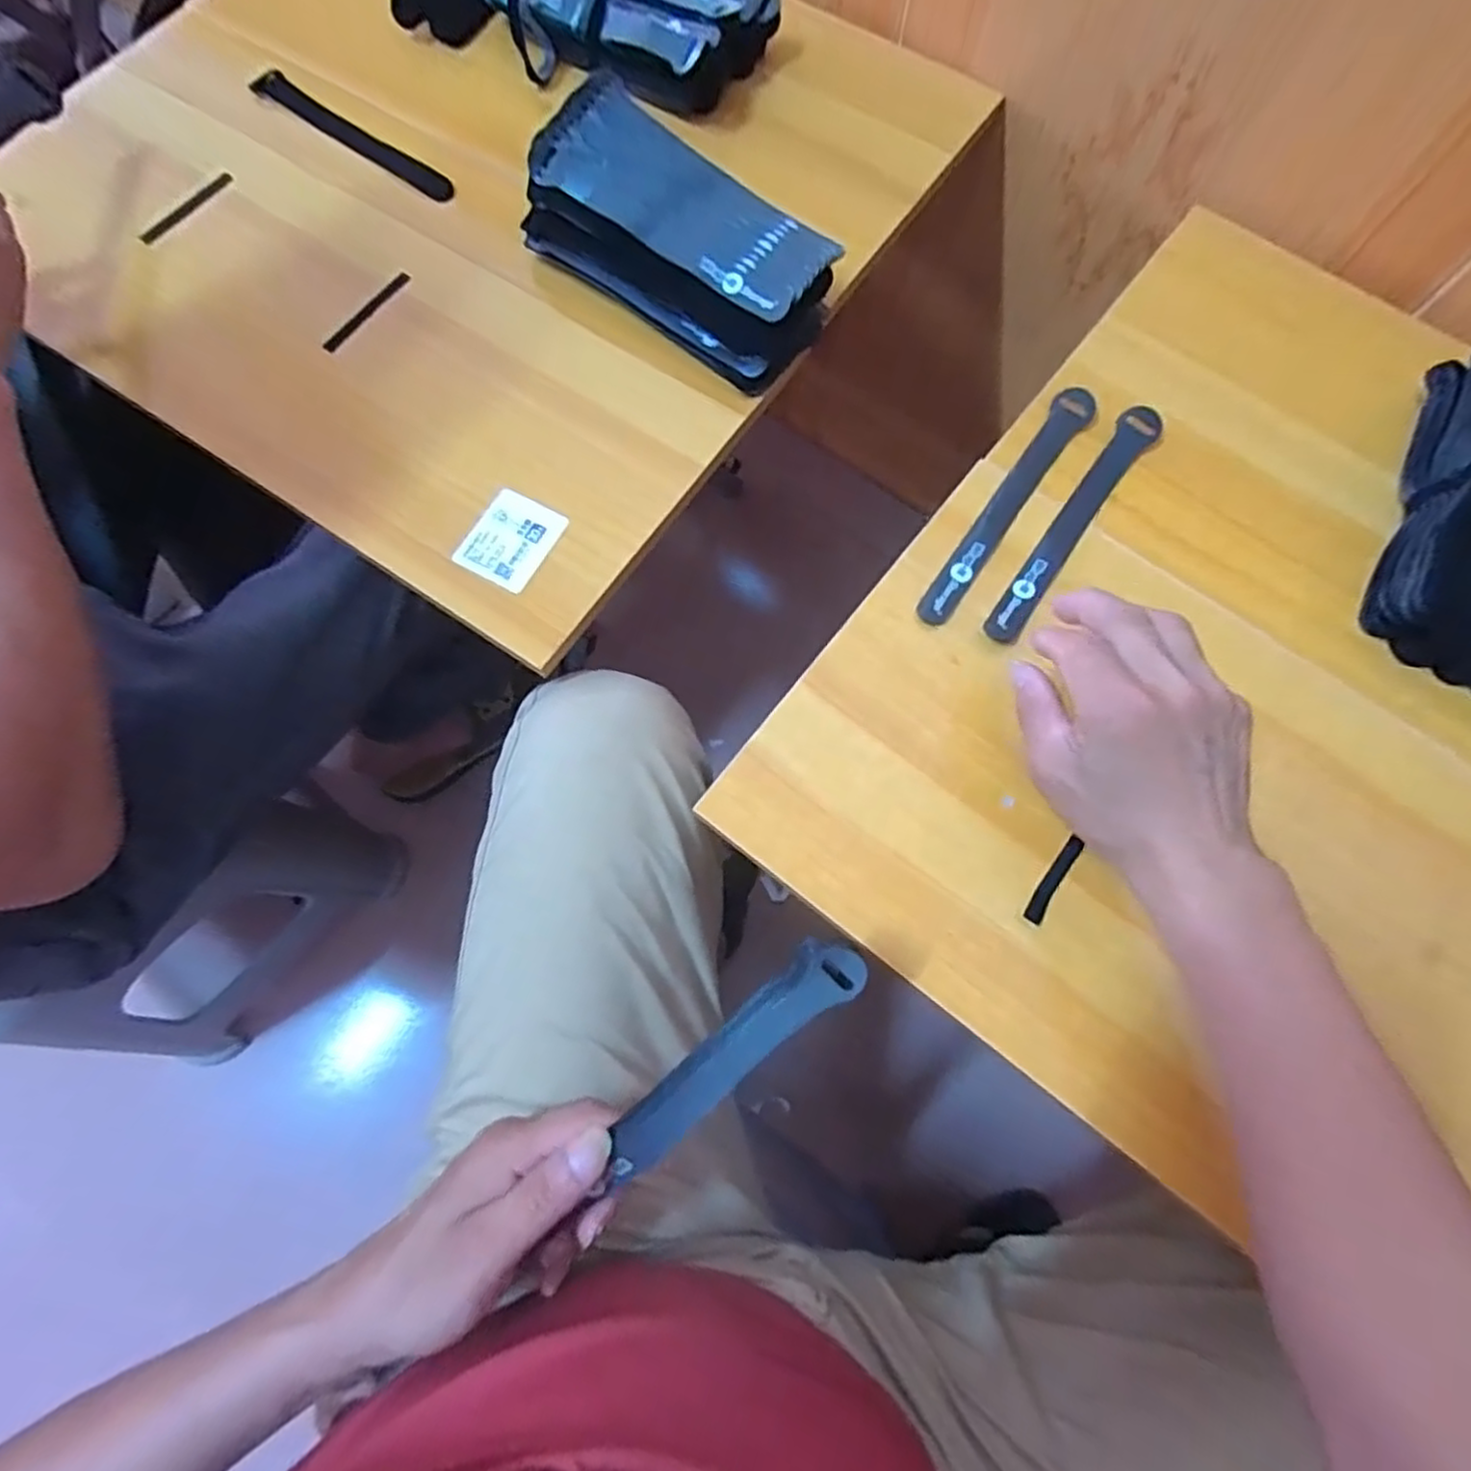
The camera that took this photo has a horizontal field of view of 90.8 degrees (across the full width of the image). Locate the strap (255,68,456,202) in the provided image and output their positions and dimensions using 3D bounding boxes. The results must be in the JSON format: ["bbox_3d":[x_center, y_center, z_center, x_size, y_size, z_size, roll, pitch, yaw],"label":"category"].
[{"bbox_3d":[-0.289,-0.455,0.552,0.194,0.007,0.023,35,74,9],"label":"strap"}]

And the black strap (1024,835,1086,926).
[{"bbox_3d":[0.171,0.076,0.385,0.010,0.004,0.053,35,74,10],"label":"black strap"}]

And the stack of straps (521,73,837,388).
[{"bbox_3d":[-0.037,-0.324,0.479,0.205,0.066,0.091,37,75,10],"label":"stack of straps"}]

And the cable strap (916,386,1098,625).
[{"bbox_3d":[0.174,-0.148,0.459,0.025,0.011,0.198,33,74,9],"label":"cable strap"}]

